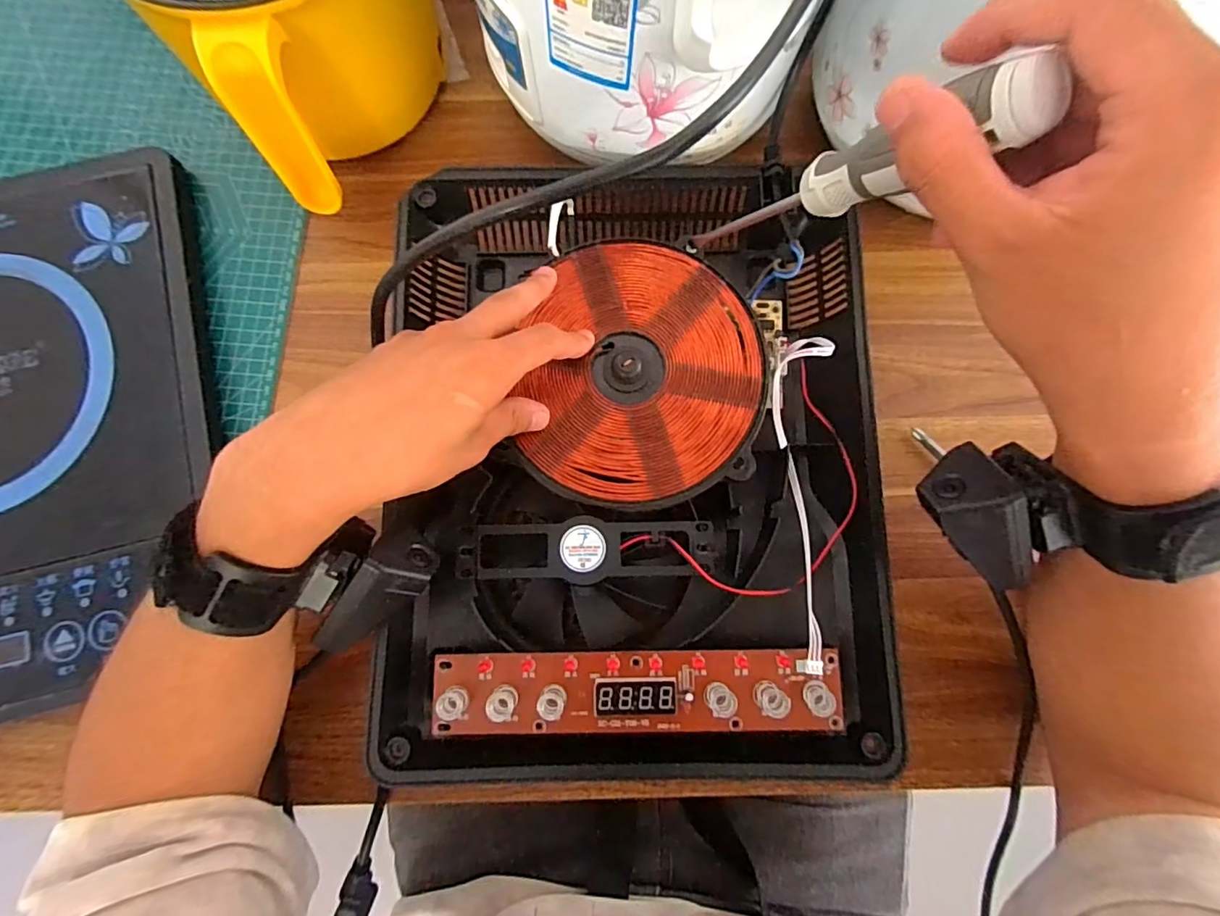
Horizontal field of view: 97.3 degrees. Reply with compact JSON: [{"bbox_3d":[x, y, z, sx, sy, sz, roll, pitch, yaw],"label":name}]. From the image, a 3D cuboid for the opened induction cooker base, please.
[{"bbox_3d":[0.013,-0.005,0.324,0.268,0.069,0.380,-1,78,-2],"label":"opened induction cooker base"}]

